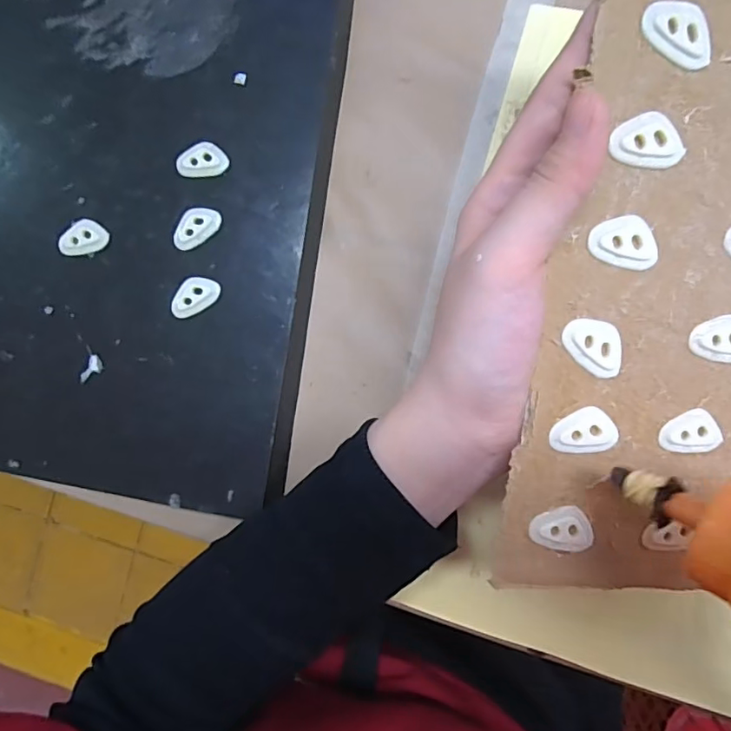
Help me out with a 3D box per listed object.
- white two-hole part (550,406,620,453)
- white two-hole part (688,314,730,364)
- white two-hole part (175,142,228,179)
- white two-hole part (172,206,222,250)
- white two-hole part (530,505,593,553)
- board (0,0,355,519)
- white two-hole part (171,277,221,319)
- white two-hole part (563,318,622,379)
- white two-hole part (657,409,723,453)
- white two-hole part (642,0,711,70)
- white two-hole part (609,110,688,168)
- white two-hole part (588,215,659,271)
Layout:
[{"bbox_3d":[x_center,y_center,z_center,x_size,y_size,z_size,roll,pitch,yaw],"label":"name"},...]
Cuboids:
[{"bbox_3d":[0.079,0.023,0.191,0.027,0.004,0.016,2,98,-11],"label":"white two-hole part"},{"bbox_3d":[0.129,-0.009,0.194,0.025,0.004,0.017,1,97,-8],"label":"white two-hole part"},{"bbox_3d":[-0.082,-0.103,0.268,0.025,0.004,0.017,-4,88,6],"label":"white two-hole part"},{"bbox_3d":[-0.085,-0.070,0.268,0.026,0.004,0.017,-34,85,4],"label":"white two-hole part"},{"bbox_3d":[0.073,0.060,0.200,0.024,0.004,0.017,6,95,-10],"label":"white two-hole part"},{"bbox_3d":[-0.167,-0.093,0.288,0.288,0.031,0.294,7,89,6],"label":"board"},{"bbox_3d":[-0.085,-0.035,0.267,0.026,0.004,0.016,-35,85,4],"label":"white two-hole part"},{"bbox_3d":[0.080,-0.007,0.186,0.026,0.004,0.016,38,92,-14],"label":"white two-hole part"},{"bbox_3d":[0.122,0.024,0.200,0.026,0.004,0.016,2,100,-11],"label":"white two-hole part"},{"bbox_3d":[0.098,-0.104,0.168,0.026,0.004,0.016,27,98,-14],"label":"white two-hole part"},{"bbox_3d":[0.092,-0.072,0.174,0.026,0.004,0.016,8,103,-12],"label":"white two-hole part"},{"bbox_3d":[0.087,-0.042,0.182,0.026,0.004,0.016,13,95,-10],"label":"white two-hole part"}]

